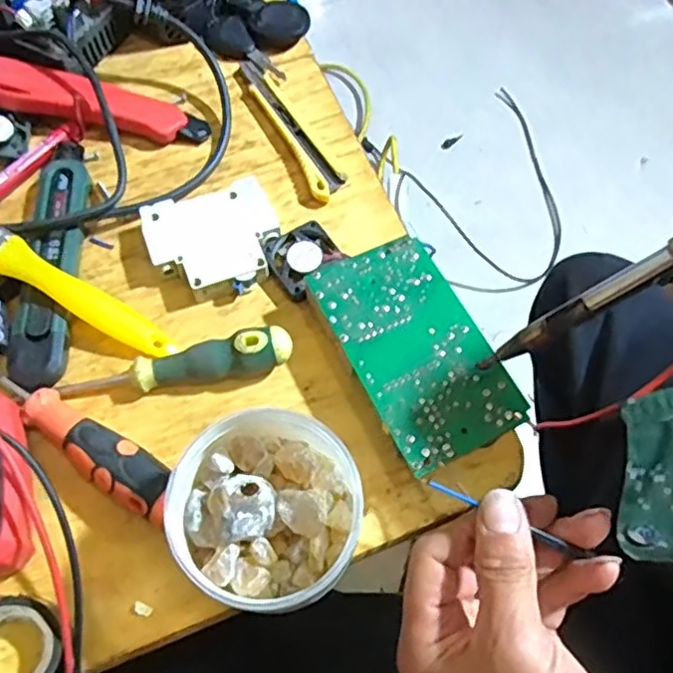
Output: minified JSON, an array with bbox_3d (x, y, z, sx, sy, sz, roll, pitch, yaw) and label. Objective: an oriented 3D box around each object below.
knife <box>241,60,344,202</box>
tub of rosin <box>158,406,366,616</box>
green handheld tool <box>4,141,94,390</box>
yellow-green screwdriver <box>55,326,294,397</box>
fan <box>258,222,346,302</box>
[{"bbox_3d":[-0.033,-0.140,0.434,0.021,0.006,0.125,-27,69,-14],"label":"knife"},{"bbox_3d":[-0.030,0.079,0.296,0.082,0.053,0.081,1,65,-1],"label":"tub of rosin"},{"bbox_3d":[-0.166,-0.049,0.381,0.031,0.017,0.163,0,65,-2],"label":"green handheld tool"},{"bbox_3d":[-0.085,0.015,0.349,0.122,0.024,0.022,-6,65,-5],"label":"yellow-green screwdriver"},{"bbox_3d":[-0.021,-0.050,0.385,0.042,0.012,0.042,-38,71,-18],"label":"fan"}]

